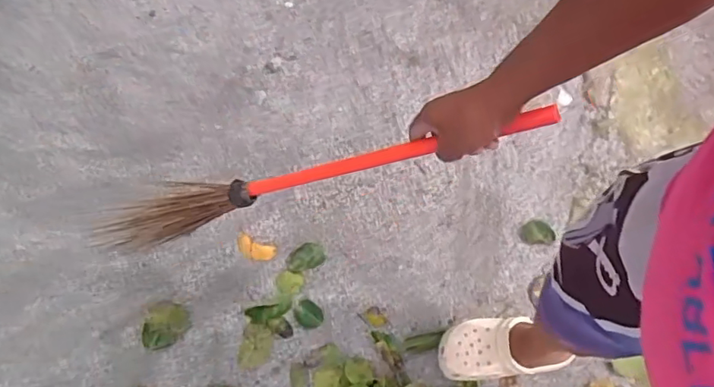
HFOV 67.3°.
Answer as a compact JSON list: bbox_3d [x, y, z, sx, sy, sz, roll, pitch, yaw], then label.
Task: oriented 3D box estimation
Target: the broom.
[{"bbox_3d":[-0.105,-0.015,0.757,0.750,0.075,0.057,-14,66,33],"label":"broom"}]

